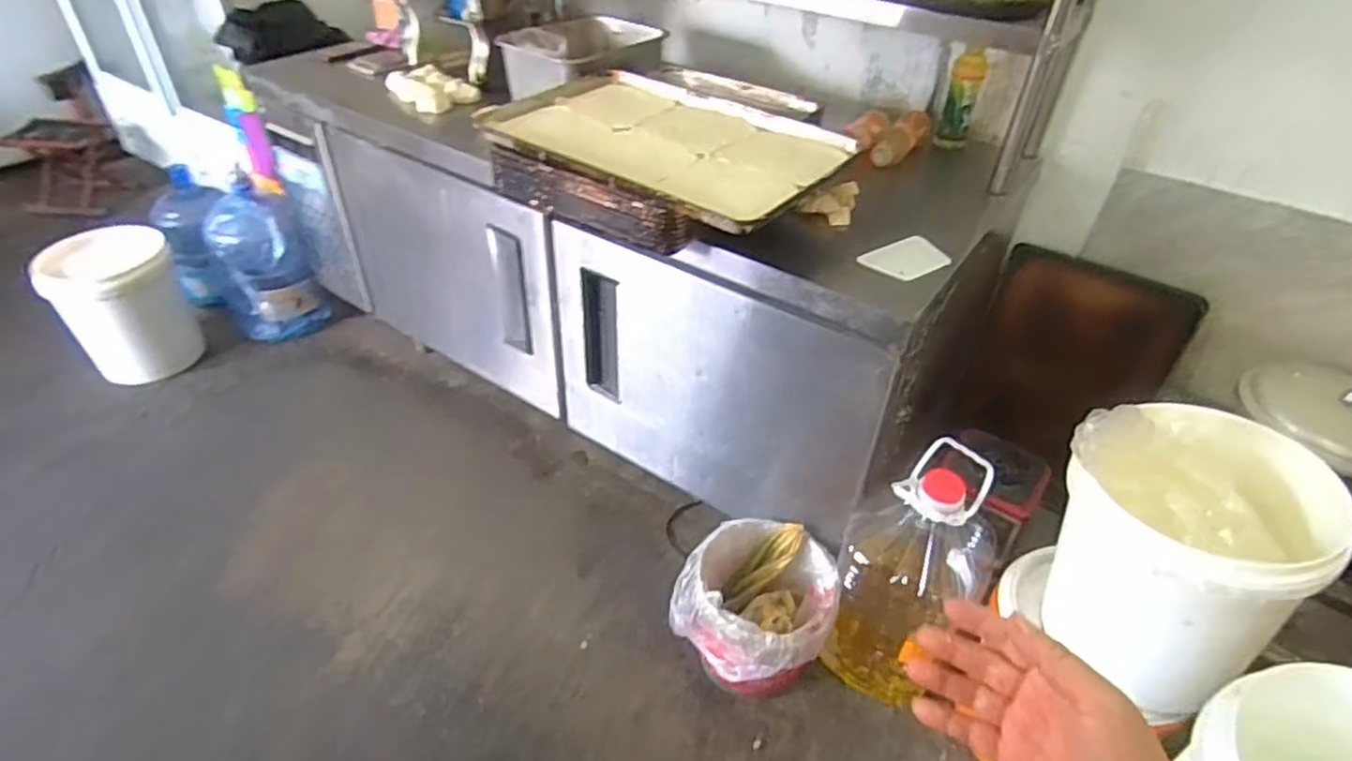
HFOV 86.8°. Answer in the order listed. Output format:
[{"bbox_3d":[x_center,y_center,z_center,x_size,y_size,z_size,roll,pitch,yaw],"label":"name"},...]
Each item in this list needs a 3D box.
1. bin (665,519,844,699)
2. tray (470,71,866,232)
[{"bbox_3d":[0.151,0.476,1.437,0.294,0.275,0.281,20,42,19],"label":"bin"},{"bbox_3d":[-0.009,-0.442,1.290,0.608,0.033,0.433,30,45,30],"label":"tray"}]

